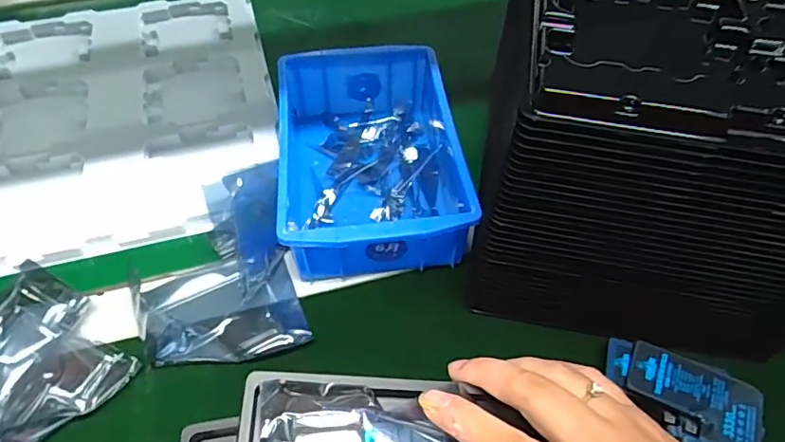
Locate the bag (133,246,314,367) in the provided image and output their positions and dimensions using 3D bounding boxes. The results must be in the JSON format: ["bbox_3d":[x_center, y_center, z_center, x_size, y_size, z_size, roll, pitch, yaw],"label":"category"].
[{"bbox_3d":[-0.120,0.057,0.373,0.108,0.008,0.091,-15,54,-11],"label":"bag"}]

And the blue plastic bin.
[{"bbox_3d":[-0.022,-0.053,0.420,0.125,0.061,0.202,-5,53,-4],"label":"blue plastic bin"}]

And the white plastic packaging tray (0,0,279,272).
[{"bbox_3d":[-0.250,-0.106,0.485,0.269,0.017,0.309,-13,54,-10],"label":"white plastic packaging tray"}]

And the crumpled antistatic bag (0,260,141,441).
[{"bbox_3d":[-0.239,0.089,0.328,0.159,0.034,0.112,31,59,21],"label":"crumpled antistatic bag"}]

